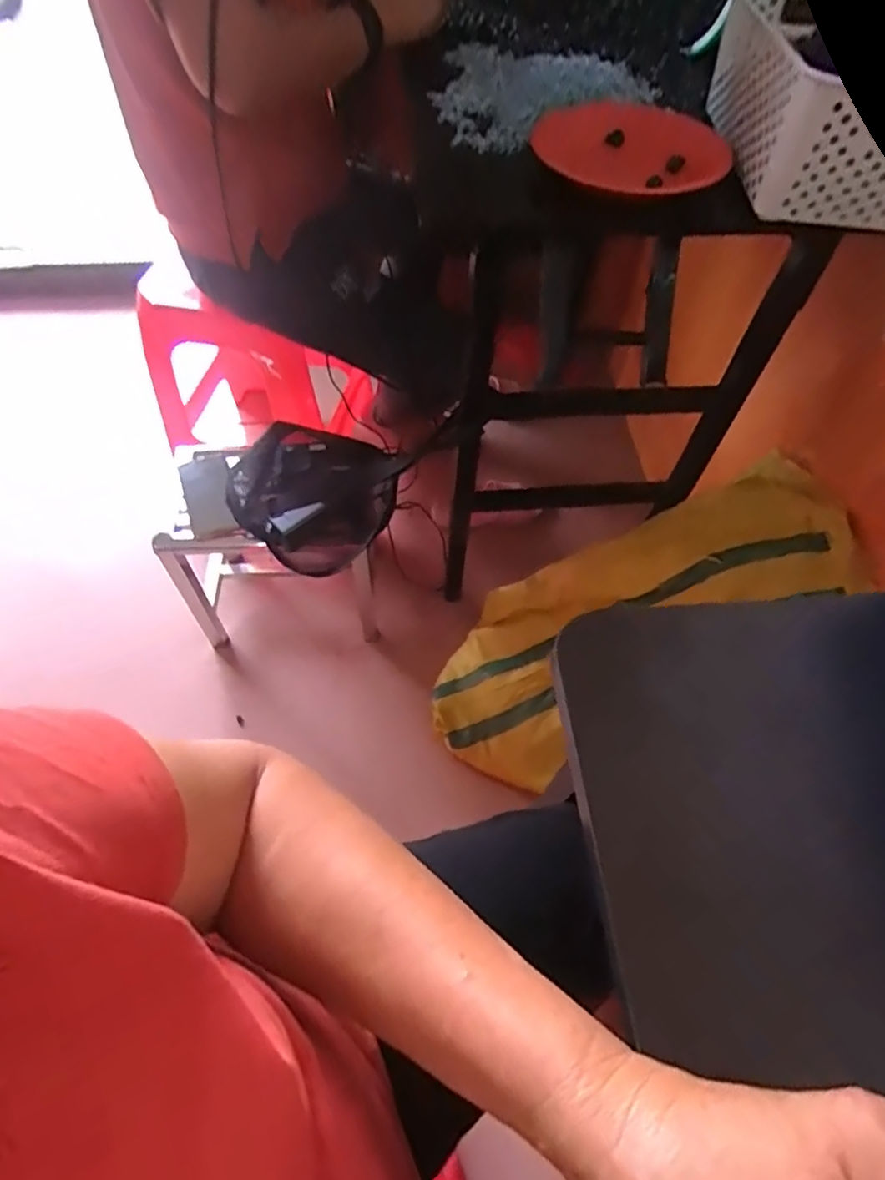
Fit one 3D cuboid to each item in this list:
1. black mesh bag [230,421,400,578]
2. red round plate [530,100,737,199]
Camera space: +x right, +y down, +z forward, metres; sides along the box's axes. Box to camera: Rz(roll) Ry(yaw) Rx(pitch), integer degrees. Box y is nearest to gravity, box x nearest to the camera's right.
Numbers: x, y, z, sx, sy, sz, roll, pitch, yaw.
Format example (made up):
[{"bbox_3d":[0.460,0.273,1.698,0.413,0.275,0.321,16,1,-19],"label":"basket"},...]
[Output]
[{"bbox_3d":[-0.201,-0.162,0.939,0.231,0.134,0.215,-18,59,-13],"label":"black mesh bag"},{"bbox_3d":[0.205,-0.492,0.670,0.204,0.017,0.220,1,57,-1],"label":"red round plate"}]

